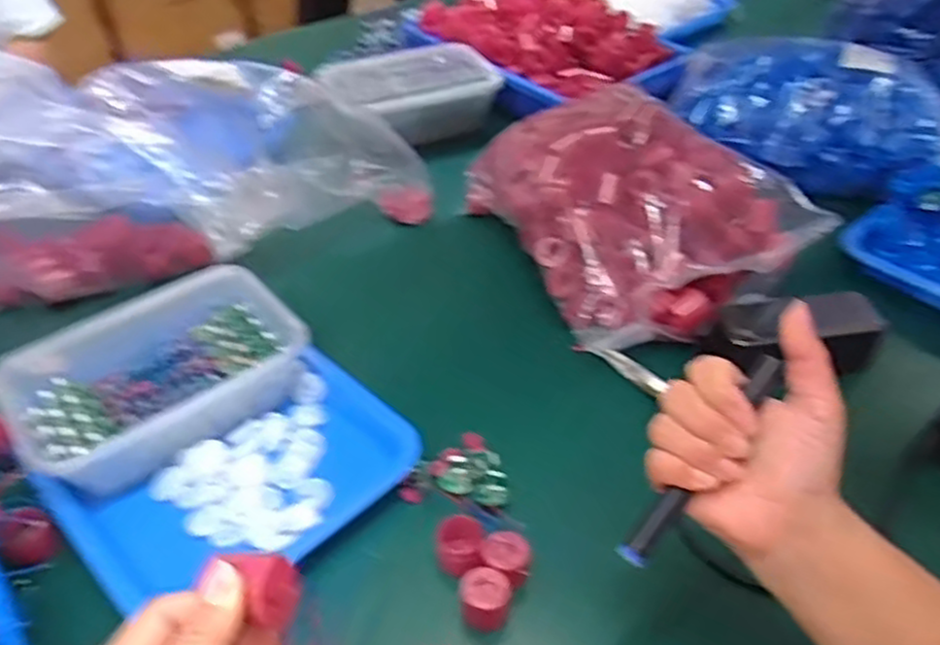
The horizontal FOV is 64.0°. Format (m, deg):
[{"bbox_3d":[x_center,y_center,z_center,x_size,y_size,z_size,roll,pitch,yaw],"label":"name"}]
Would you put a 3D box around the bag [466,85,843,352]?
[{"bbox_3d":[0.155,-0.121,0.732,0.221,0.103,0.298,-16,44,-16],"label":"bag"}]

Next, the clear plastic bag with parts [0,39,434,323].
[{"bbox_3d":[-0.353,-0.168,0.735,0.592,0.228,0.301,-20,45,-20],"label":"clear plastic bag with parts"}]

